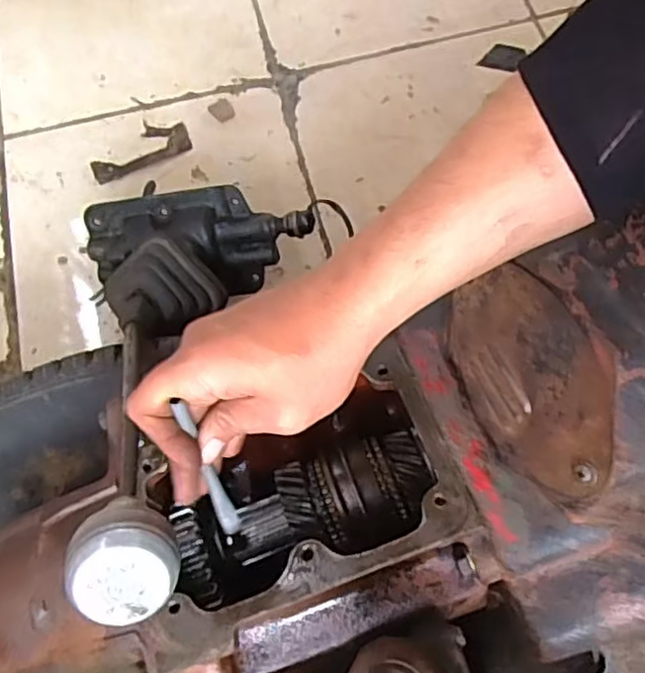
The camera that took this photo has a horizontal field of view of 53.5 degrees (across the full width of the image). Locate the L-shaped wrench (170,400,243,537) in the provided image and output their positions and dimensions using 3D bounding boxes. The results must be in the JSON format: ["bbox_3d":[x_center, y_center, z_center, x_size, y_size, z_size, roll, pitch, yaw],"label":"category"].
[{"bbox_3d":[-0.066,0.081,0.378,0.011,0.127,0.012,-16,46,-7],"label":"L-shaped wrench"}]

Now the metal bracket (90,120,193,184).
[{"bbox_3d":[-0.248,-0.254,0.868,0.137,0.007,0.065,-25,70,-9],"label":"metal bracket"}]

